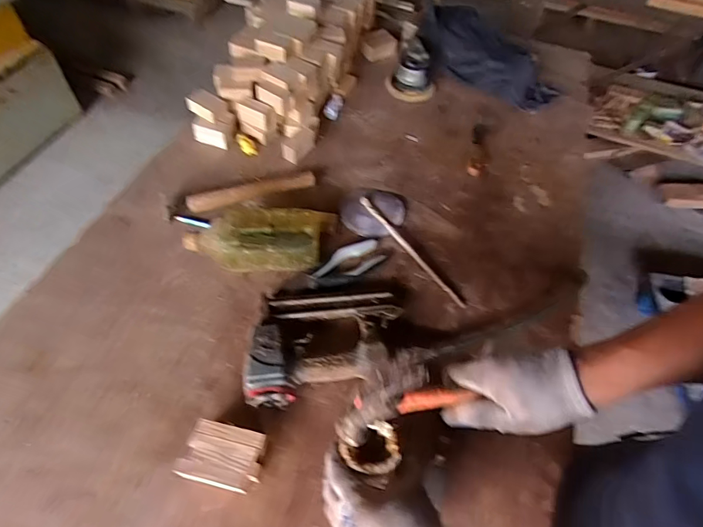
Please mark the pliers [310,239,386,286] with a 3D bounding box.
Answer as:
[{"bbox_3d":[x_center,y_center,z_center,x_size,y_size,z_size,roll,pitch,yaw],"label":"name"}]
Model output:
[{"bbox_3d":[-0.008,-0.003,0.704,0.127,0.022,0.062,-24,61,-20],"label":"pliers"}]

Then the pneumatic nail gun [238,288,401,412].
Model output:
[{"bbox_3d":[-0.035,0.116,0.609,0.210,0.053,0.184,3,56,-3],"label":"pneumatic nail gun"}]

